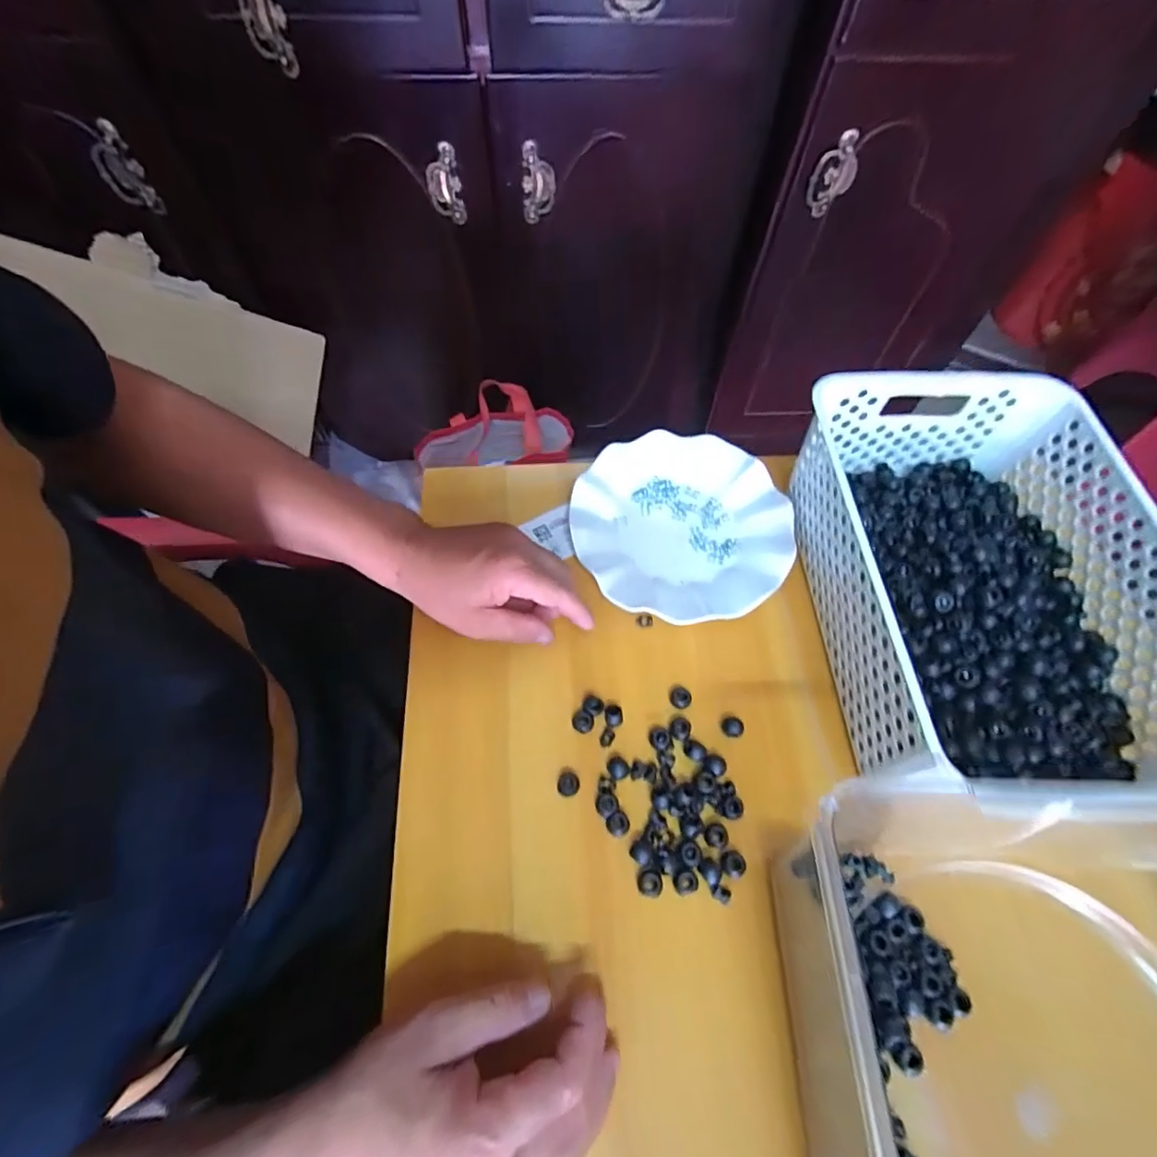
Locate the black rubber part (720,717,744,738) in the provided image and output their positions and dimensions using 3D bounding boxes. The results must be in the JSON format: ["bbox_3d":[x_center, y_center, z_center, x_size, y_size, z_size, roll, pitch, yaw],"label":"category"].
[{"bbox_3d":[0.110,0.106,0.397,0.015,0.010,0.012,39,67,17],"label":"black rubber part"}]

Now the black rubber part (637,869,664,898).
[{"bbox_3d":[0.045,0.190,0.346,0.015,0.005,0.015,1,62,-2],"label":"black rubber part"}]

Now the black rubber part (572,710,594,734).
[{"bbox_3d":[0.003,0.105,0.401,0.015,0.013,0.014,1,62,-2],"label":"black rubber part"}]

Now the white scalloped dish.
[{"bbox_3d":[0.087,-0.046,0.472,0.177,0.024,0.179,-20,64,-13],"label":"white scalloped dish"}]

